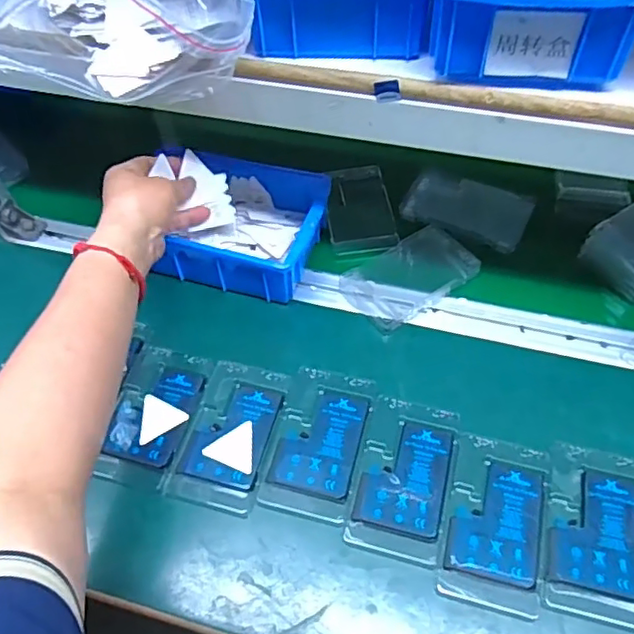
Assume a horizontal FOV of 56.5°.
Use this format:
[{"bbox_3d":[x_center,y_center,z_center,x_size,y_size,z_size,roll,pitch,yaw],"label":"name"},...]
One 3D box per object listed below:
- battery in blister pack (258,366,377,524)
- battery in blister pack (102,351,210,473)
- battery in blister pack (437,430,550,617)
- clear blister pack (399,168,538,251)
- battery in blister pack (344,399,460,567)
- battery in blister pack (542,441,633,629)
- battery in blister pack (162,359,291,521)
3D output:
[{"bbox_3d":[0.003,0.101,0.499,0.075,0.007,0.127,12,55,11],"label":"battery in blister pack"},{"bbox_3d":[-0.141,0.079,0.523,0.068,0.007,0.106,8,55,9],"label":"battery in blister pack"},{"bbox_3d":[0.140,0.157,0.461,0.072,0.015,0.126,12,55,11],"label":"battery in blister pack"},{"bbox_3d":[0.162,-0.123,0.643,0.133,0.021,0.080,26,59,20],"label":"clear blister pack"},{"bbox_3d":[0.073,0.128,0.482,0.072,0.015,0.126,12,55,11],"label":"battery in blister pack"},{"bbox_3d":[0.214,0.162,0.453,0.073,0.012,0.128,10,55,10],"label":"battery in blister pack"},{"bbox_3d":[-0.074,0.100,0.510,0.077,0.017,0.127,12,55,11],"label":"battery in blister pack"}]

